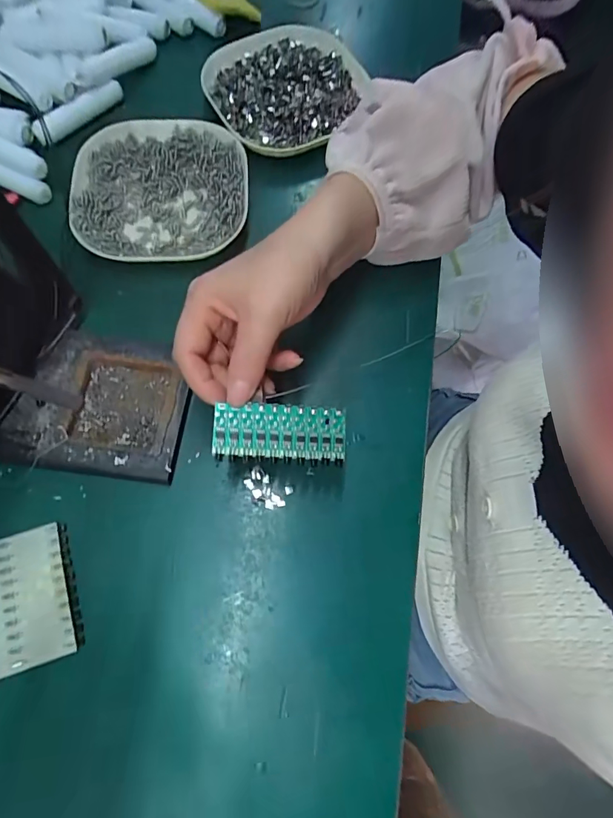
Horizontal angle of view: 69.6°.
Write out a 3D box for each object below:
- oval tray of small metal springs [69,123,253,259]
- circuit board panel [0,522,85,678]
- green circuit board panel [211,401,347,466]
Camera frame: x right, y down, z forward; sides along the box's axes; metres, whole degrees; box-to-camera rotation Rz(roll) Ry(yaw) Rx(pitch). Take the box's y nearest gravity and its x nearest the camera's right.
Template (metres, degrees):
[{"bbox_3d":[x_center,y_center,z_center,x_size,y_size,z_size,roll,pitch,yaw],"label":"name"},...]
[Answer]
[{"bbox_3d":[-0.120,-0.183,0.375,0.139,0.026,0.136,-2,72,-3],"label":"oval tray of small metal springs"},{"bbox_3d":[-0.182,0.121,0.279,0.067,0.007,0.080,-18,74,-8],"label":"circuit board panel"},{"bbox_3d":[-0.016,0.015,0.269,0.079,0.007,0.034,3,72,-9],"label":"green circuit board panel"}]

